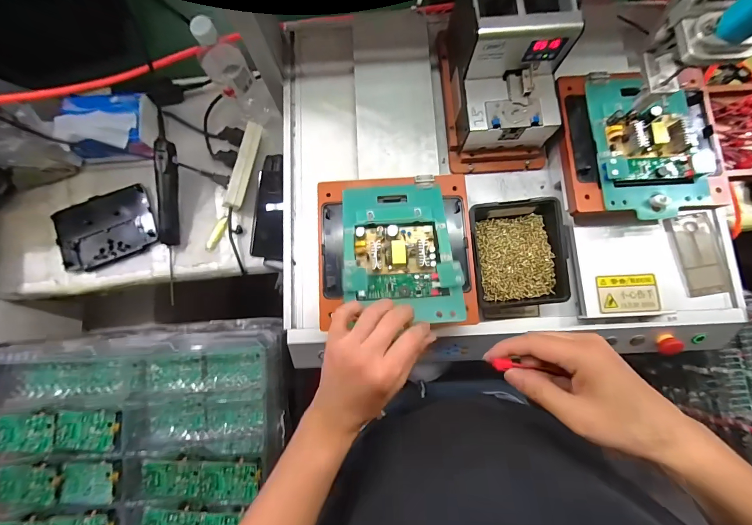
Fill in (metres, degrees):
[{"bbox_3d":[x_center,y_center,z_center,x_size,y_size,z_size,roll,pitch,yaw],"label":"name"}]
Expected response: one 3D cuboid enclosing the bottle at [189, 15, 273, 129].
[{"bbox_3d":[-0.251,-0.324,0.586,0.065,0.219,0.074,-35,82,-3],"label":"bottle"}]

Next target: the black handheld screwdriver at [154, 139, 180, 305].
[{"bbox_3d":[-0.403,-0.081,0.650,0.033,0.029,0.304,1,96,2],"label":"black handheld screwdriver"}]

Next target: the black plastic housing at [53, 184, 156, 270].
[{"bbox_3d":[-0.532,-0.066,0.659,0.188,0.022,0.133,-22,82,-2],"label":"black plastic housing"}]

